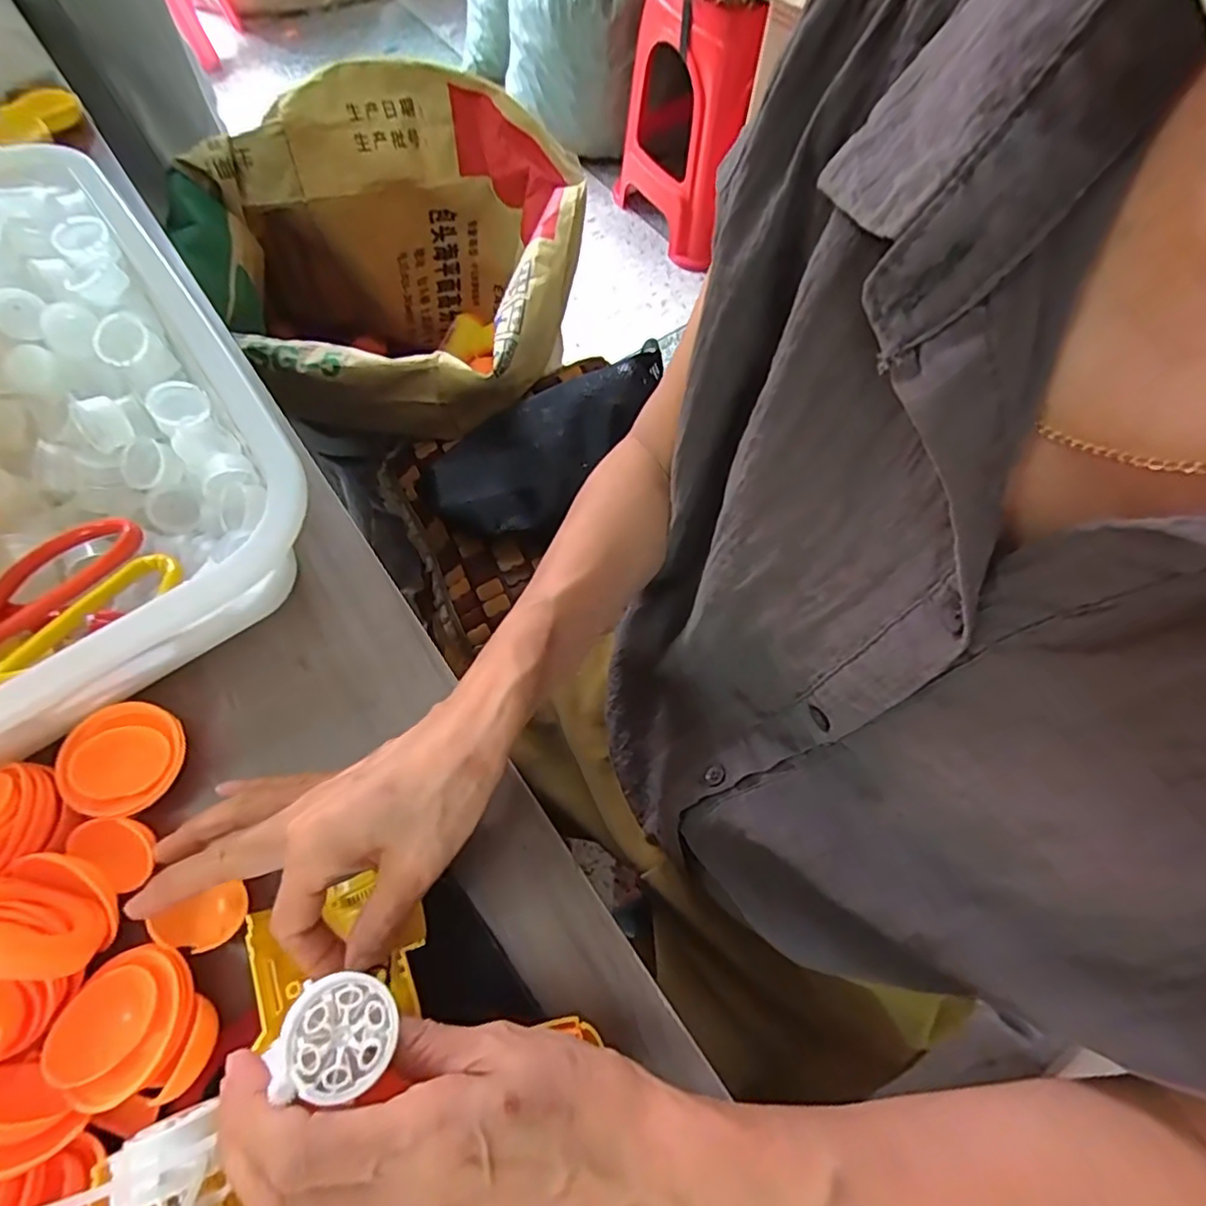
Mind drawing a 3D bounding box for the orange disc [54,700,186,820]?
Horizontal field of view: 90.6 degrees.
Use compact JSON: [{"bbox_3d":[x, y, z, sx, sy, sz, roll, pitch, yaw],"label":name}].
[{"bbox_3d":[-0.242,0.078,0.300,0.053,0.012,0.052,0,65,0],"label":"orange disc"}]

